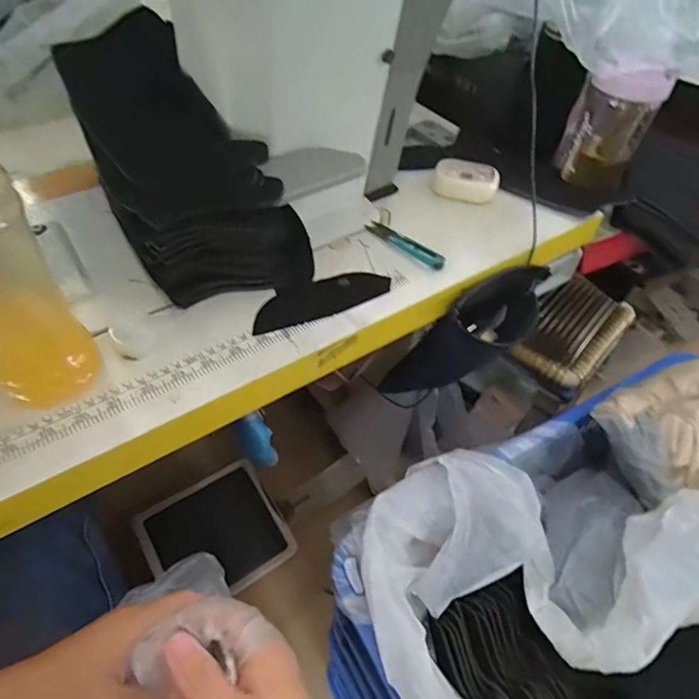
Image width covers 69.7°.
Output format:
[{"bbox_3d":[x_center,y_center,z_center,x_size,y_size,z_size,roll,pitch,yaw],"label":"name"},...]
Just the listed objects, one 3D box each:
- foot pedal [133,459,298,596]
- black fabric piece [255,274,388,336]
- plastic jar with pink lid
[{"bbox_3d":[-0.257,0.367,0.994,0.245,0.030,0.223,-26,71,-28],"label":"foot pedal"},{"bbox_3d":[-0.026,-0.048,0.475,0.137,0.006,0.047,-19,55,-17],"label":"black fabric piece"},{"bbox_3d":[0.307,-0.257,0.602,0.089,0.146,0.076,20,51,14],"label":"plastic jar with pink lid"}]

